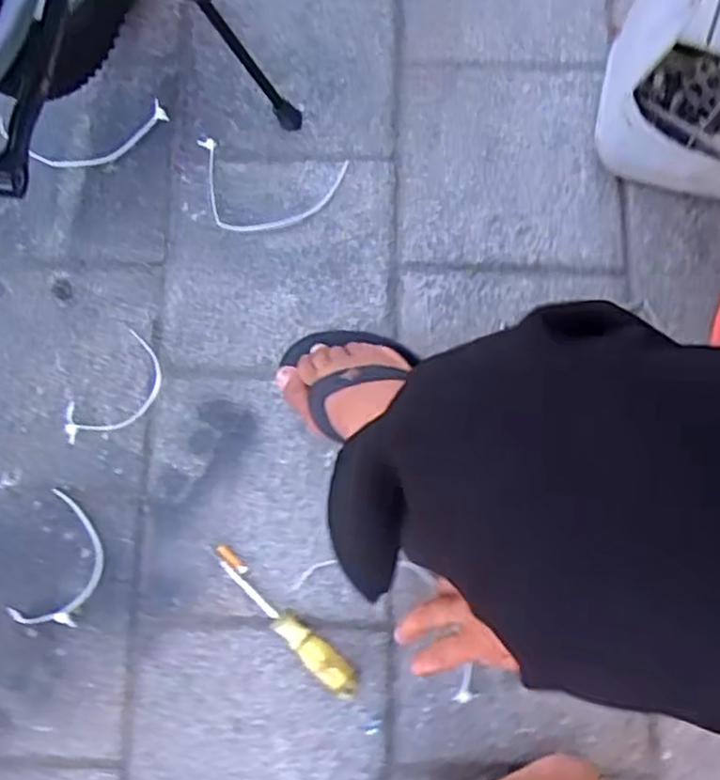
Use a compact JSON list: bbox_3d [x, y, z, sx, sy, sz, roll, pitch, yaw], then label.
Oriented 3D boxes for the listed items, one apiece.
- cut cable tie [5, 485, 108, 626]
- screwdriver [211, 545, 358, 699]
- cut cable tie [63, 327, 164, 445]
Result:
[{"bbox_3d":[-0.294,0.173,0.723,0.075,0.005,0.128,18,78,5],"label":"cut cable tie"},{"bbox_3d":[-0.075,0.224,0.704,0.188,0.023,0.027,42,81,7],"label":"screwdriver"},{"bbox_3d":[-0.254,0.006,0.751,0.068,0.004,0.127,38,80,9],"label":"cut cable tie"}]

